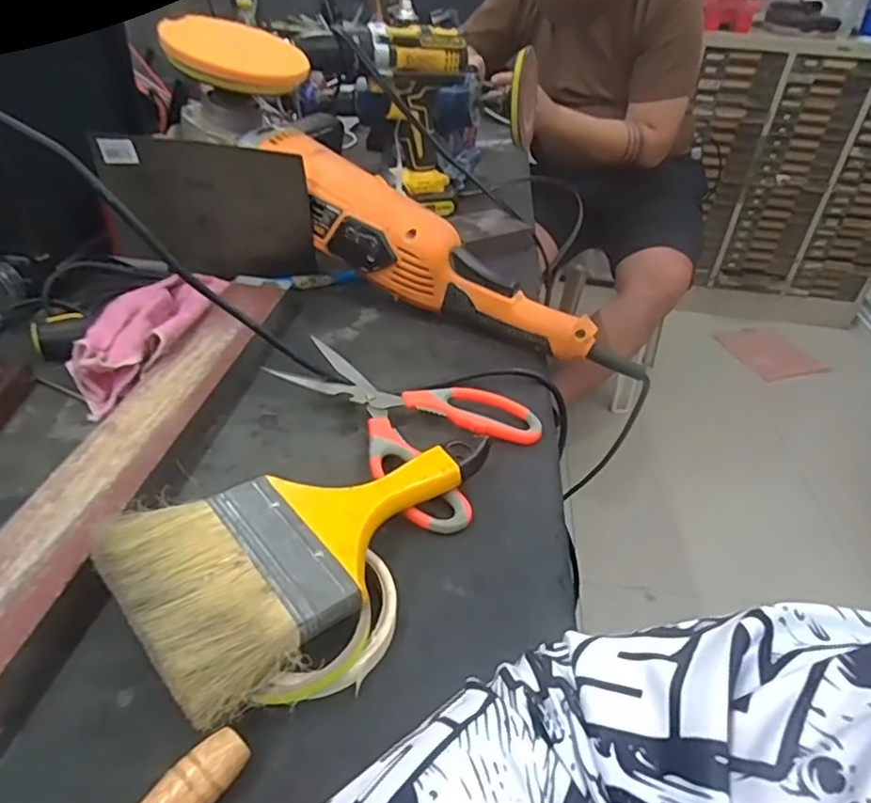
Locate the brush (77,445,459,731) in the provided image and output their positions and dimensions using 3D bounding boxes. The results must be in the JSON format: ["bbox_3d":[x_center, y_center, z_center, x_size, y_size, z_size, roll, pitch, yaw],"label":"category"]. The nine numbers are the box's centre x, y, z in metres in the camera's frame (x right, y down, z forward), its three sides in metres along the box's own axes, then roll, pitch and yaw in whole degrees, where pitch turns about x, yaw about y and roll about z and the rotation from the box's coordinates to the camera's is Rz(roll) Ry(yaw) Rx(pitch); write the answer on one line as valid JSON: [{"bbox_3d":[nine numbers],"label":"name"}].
[{"bbox_3d":[-0.062,0.070,0.323,0.185,0.017,0.105,-21,47,-37],"label":"brush"}]

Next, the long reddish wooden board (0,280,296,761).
[{"bbox_3d":[-0.183,0.037,0.373,0.060,0.028,0.460,7,37,4],"label":"long reddish wooden board"}]

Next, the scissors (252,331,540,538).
[{"bbox_3d":[-0.032,0.009,0.434,0.183,0.023,0.135,23,41,23],"label":"scissors"}]

